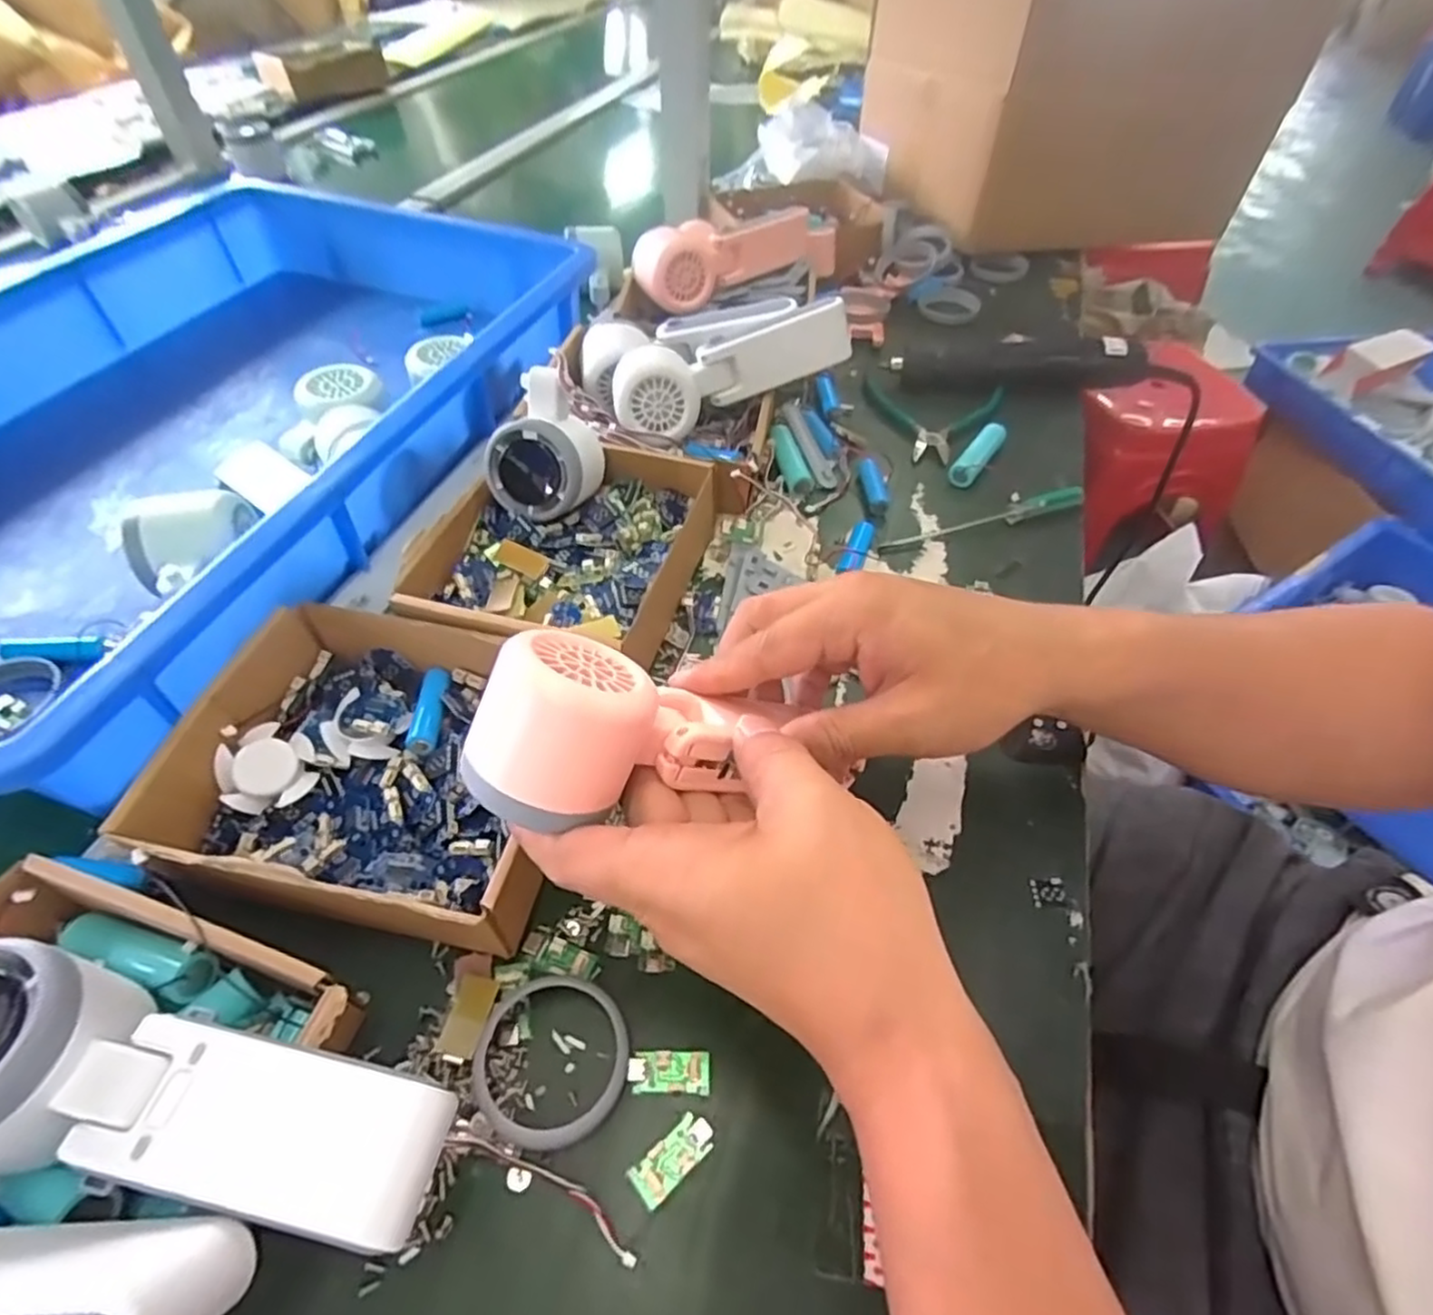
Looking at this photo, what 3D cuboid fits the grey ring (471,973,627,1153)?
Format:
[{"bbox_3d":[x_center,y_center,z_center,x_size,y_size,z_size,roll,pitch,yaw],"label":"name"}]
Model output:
[{"bbox_3d":[-0.064,0.156,0.272,0.058,0.008,0.057,7,53,-10],"label":"grey ring"}]

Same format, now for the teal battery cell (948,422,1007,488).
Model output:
[{"bbox_3d":[0.196,-0.153,0.518,0.020,0.016,0.061,30,56,21],"label":"teal battery cell"}]

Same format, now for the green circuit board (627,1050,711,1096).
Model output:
[{"bbox_3d":[-0.018,0.163,0.275,0.032,0.004,0.015,1,50,-1],"label":"green circuit board"}]

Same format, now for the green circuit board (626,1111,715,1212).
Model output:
[{"bbox_3d":[-0.016,0.185,0.258,0.032,0.004,0.015,-33,59,-26],"label":"green circuit board"}]

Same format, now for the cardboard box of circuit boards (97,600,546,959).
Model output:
[{"bbox_3d":[-0.159,0.050,0.331,0.163,0.052,0.138,10,51,7],"label":"cardboard box of circuit boards"}]

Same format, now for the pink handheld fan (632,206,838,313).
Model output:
[{"bbox_3d":[0.024,-0.362,0.618,0.207,0.059,0.062,-28,57,-23],"label":"pink handheld fan"}]

